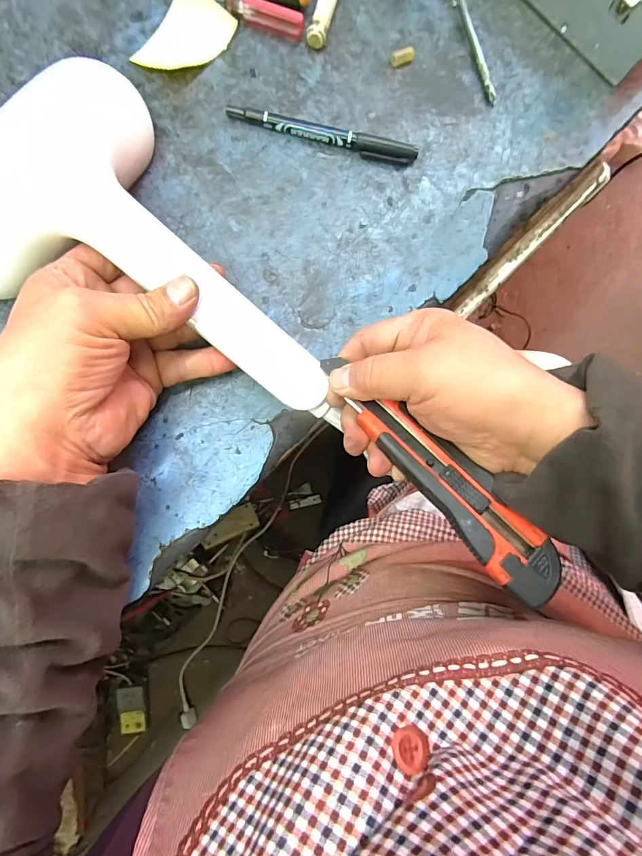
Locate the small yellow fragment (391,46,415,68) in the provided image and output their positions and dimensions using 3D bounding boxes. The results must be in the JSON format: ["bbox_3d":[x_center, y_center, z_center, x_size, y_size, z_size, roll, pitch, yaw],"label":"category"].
[{"bbox_3d":[0.062,-0.278,0.320,0.019,0.007,0.009,-28,88,-7],"label":"small yellow fragment"}]

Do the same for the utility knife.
[{"bbox_3d":[0.065,0.023,0.253,0.034,0.015,0.176,-41,74,-7],"label":"utility knife"}]

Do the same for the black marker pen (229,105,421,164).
[{"bbox_3d":[0.002,-0.210,0.306,0.135,0.011,0.009,11,85,-4],"label":"black marker pen"}]

